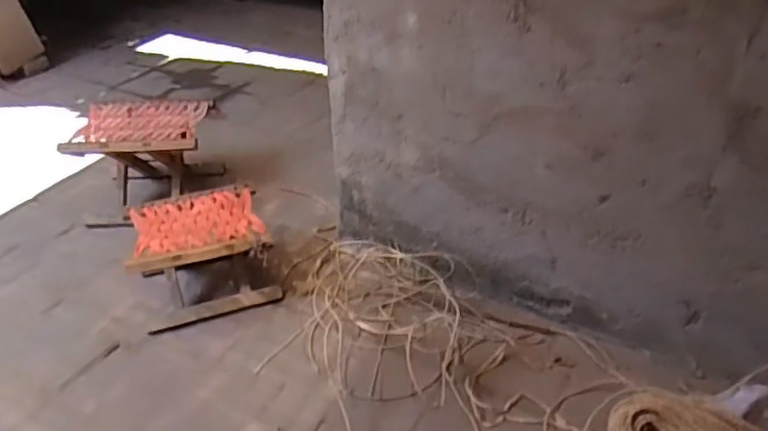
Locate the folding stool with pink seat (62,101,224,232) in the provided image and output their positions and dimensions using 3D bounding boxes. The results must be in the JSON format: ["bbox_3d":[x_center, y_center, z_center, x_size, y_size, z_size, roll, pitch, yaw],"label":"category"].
[{"bbox_3d":[-0.611,-0.142,1.632,0.311,0.240,0.282,-2,35,0],"label":"folding stool with pink seat"}]

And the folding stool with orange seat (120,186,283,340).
[{"bbox_3d":[-0.386,0.083,1.344,0.268,0.182,0.234,-10,36,-13],"label":"folding stool with orange seat"}]

